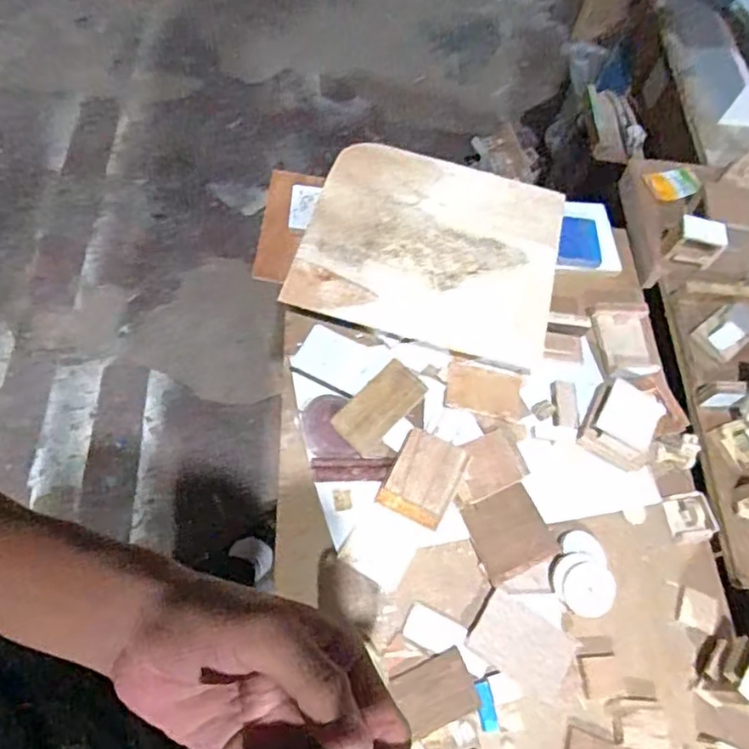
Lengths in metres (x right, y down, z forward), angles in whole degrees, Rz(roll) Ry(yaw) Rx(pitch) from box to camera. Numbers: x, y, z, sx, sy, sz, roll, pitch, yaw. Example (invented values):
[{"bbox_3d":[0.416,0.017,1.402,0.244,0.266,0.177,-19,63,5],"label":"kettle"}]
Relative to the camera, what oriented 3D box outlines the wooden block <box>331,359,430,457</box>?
[{"bbox_3d":[0.008,0.036,0.738,0.056,0.017,0.116,44,69,8],"label":"wooden block"}]

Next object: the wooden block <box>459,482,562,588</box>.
[{"bbox_3d":[0.156,0.183,0.713,0.086,0.012,0.093,-18,65,-16],"label":"wooden block"}]

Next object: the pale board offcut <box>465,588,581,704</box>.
[{"bbox_3d":[0.158,0.287,0.653,0.102,0.010,0.071,33,63,11],"label":"pale board offcut"}]

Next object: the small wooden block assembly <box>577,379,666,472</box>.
[{"bbox_3d":[0.306,0.063,0.770,0.085,0.059,0.093,28,62,8],"label":"small wooden block assembly"}]

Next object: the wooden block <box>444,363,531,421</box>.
[{"bbox_3d":[0.145,0.022,0.786,0.106,0.012,0.068,14,61,1],"label":"wooden block"}]

